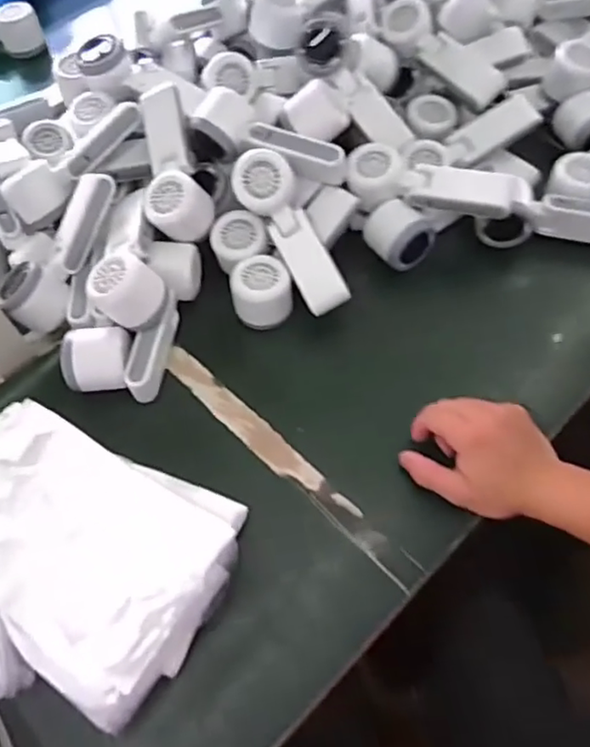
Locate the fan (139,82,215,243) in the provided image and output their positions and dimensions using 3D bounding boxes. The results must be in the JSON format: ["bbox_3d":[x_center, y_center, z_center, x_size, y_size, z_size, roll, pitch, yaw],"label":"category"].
[{"bbox_3d":[-0.127,-0.220,0.622,0.064,0.043,0.174,-12,75,-4],"label":"fan"}]

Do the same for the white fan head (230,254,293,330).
[{"bbox_3d":[-0.033,-0.079,0.614,0.059,0.055,0.064,-2,61,3],"label":"white fan head"}]

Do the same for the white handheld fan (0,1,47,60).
[{"bbox_3d":[-0.456,-0.500,0.904,0.171,0.055,0.051,-7,60,0],"label":"white handheld fan"}]

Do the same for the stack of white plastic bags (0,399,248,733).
[{"bbox_3d":[-0.181,0.150,0.487,0.242,0.070,0.193,21,64,16],"label":"stack of white plastic bags"}]

